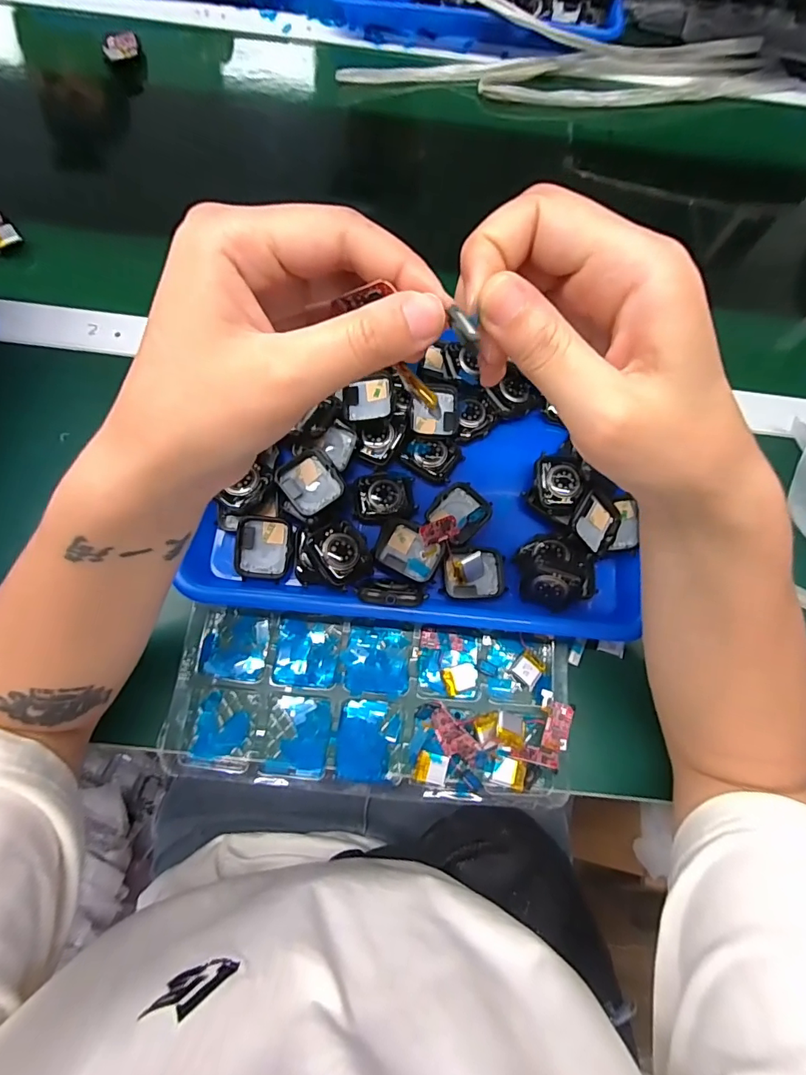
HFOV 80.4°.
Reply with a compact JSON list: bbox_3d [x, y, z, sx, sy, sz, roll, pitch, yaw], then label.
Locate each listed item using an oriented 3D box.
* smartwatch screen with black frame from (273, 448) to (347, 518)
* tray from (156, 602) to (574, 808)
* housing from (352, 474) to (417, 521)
[{"bbox_3d":[-0.063,-0.038,0.328,0.038,0.007,0.040,-37,83,-14],"label":"smartwatch screen with black frame"},{"bbox_3d":[-0.019,0.111,0.321,0.258,0.020,0.109,6,72,-1],"label":"tray"},{"bbox_3d":[-0.014,-0.029,0.344,0.043,0.006,0.034,0,72,-3],"label":"housing"}]

